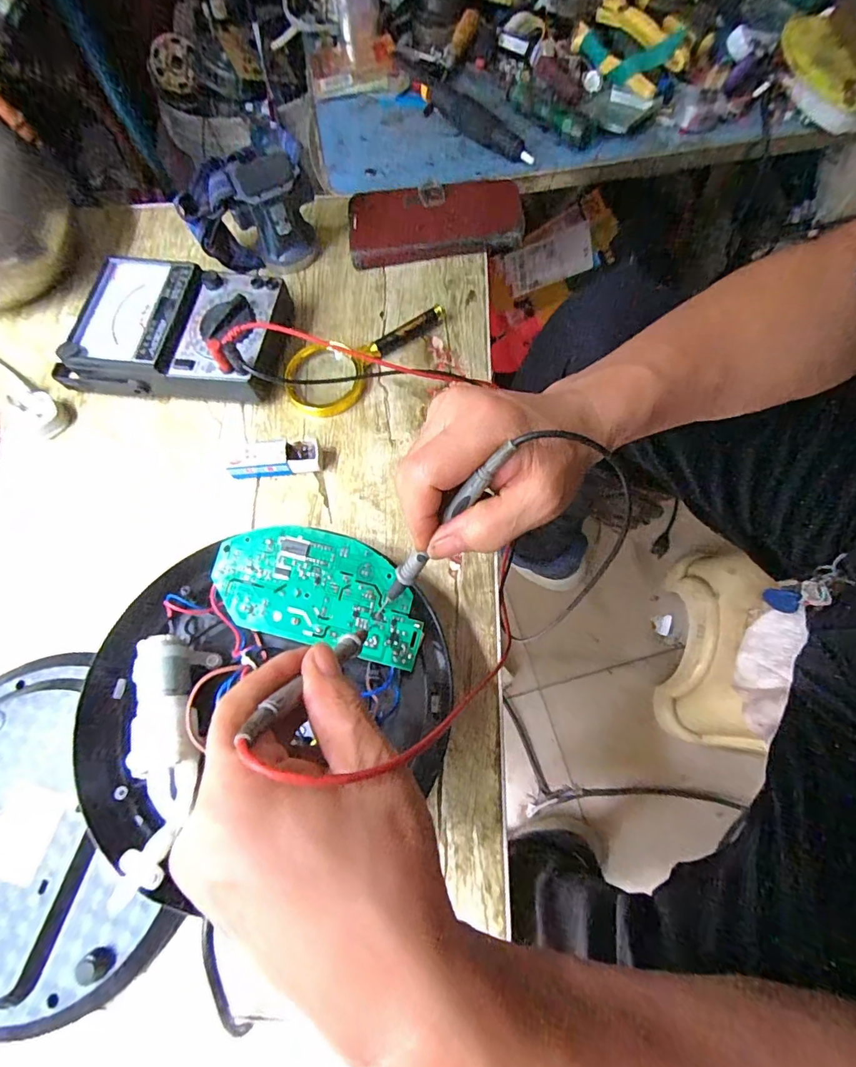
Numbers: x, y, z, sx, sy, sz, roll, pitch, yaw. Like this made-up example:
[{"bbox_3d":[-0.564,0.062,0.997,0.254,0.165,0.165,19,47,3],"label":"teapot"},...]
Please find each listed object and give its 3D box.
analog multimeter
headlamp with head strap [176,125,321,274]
[{"bbox_3d":[-0.213,-0.172,0.417,0.192,0.044,0.116,9,71,4],"label":"analog multimeter"},{"bbox_3d":[-0.161,-0.286,0.429,0.116,0.093,0.050,1,71,2],"label":"headlamp with head strap"}]

